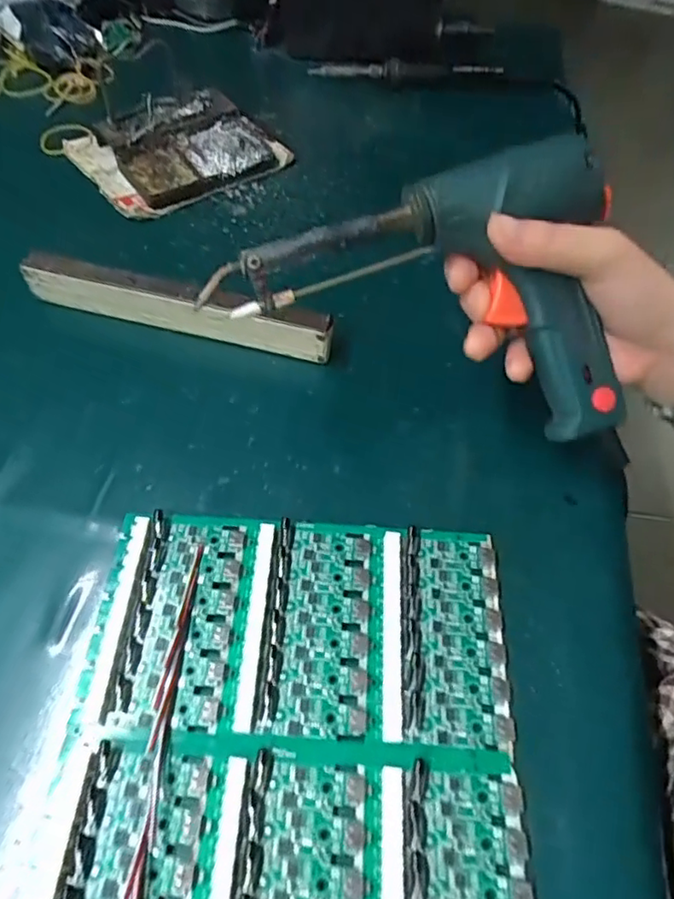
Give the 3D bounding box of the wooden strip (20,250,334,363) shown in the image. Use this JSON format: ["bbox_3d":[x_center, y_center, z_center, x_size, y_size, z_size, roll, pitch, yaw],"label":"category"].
[{"bbox_3d":[-0.098,-0.088,0.377,0.193,0.032,0.016,13,53,5],"label":"wooden strip"}]

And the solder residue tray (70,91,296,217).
[{"bbox_3d":[-0.122,-0.239,0.475,0.143,0.029,0.106,-28,60,-23],"label":"solder residue tray"}]

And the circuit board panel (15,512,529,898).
[{"bbox_3d":[-0.019,0.124,0.253,0.185,0.009,0.205,5,57,-1],"label":"circuit board panel"}]

